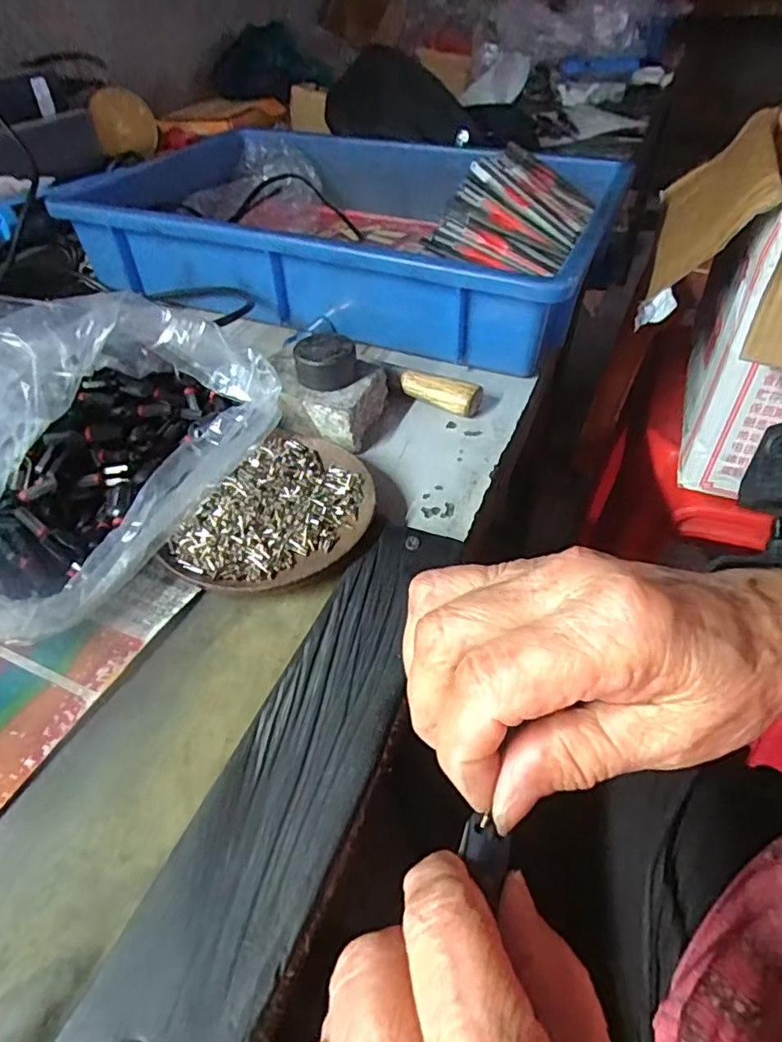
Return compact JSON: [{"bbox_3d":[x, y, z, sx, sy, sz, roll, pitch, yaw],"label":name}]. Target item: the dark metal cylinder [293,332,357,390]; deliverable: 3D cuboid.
[{"bbox_3d":[-0.042,-0.098,0.364,0.031,0.025,0.028,17,48,19],"label":"dark metal cylinder"}]

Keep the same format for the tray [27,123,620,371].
[{"bbox_3d":[-0.029,-0.265,0.532,0.428,0.086,0.298,16,48,18],"label":"tray"}]

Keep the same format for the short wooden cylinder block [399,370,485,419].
[{"bbox_3d":[0.033,-0.086,0.392,0.052,0.019,0.018,20,49,21],"label":"short wooden cylinder block"}]

